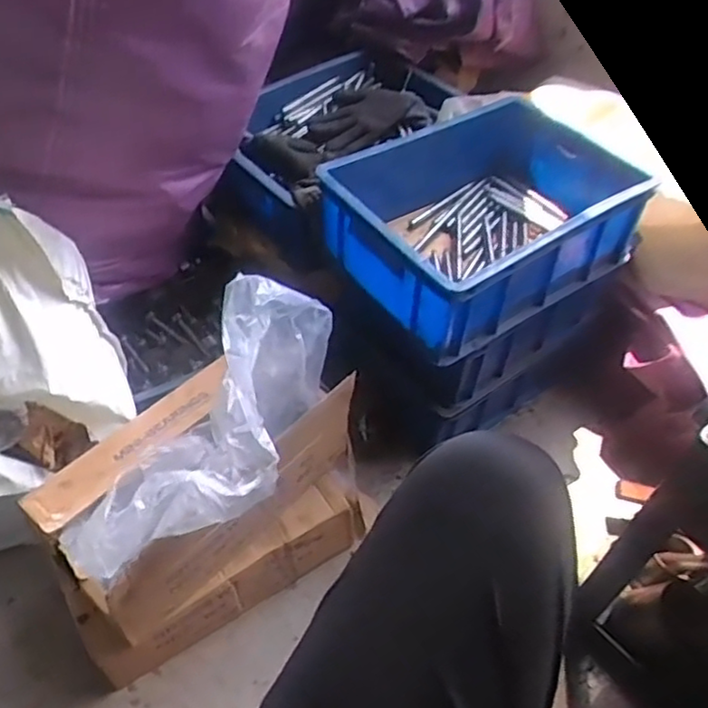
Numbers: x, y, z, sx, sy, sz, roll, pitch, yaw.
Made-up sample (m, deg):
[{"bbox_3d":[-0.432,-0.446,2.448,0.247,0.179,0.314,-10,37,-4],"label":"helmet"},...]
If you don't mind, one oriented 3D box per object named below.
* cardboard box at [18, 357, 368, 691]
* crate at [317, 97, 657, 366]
[{"bbox_3d":[-0.190,0.194,0.901,0.409,0.257,0.228,-27,55,-24],"label":"cardboard box"},{"bbox_3d":[0.190,-0.214,1.004,0.446,0.149,0.306,-30,57,-26],"label":"crate"}]

